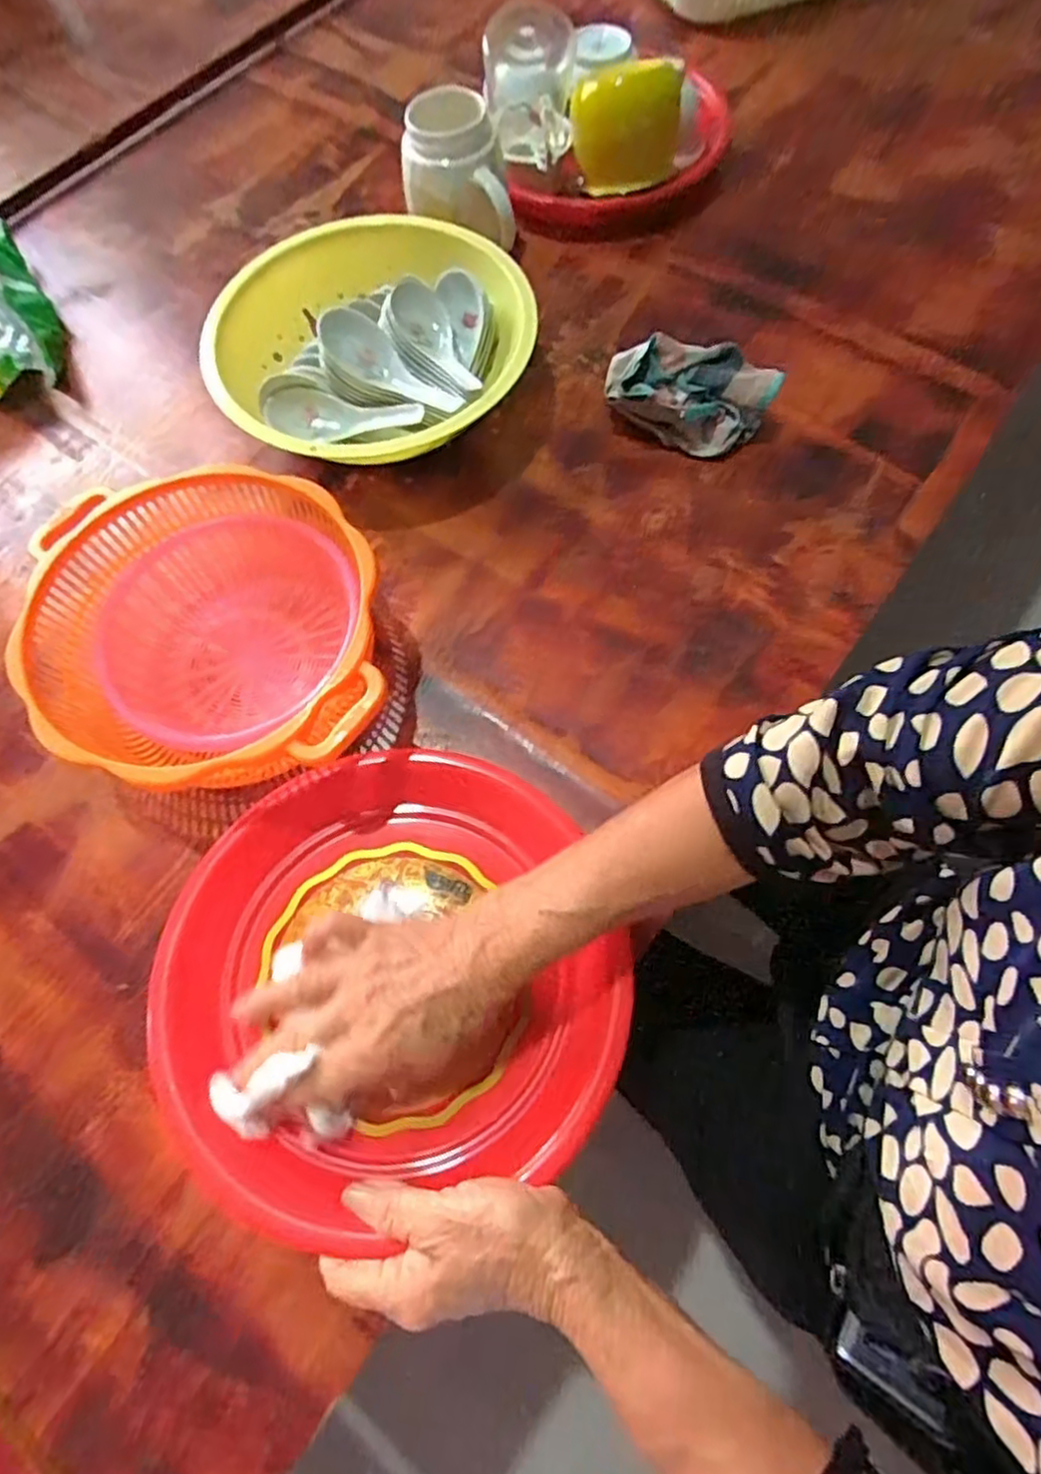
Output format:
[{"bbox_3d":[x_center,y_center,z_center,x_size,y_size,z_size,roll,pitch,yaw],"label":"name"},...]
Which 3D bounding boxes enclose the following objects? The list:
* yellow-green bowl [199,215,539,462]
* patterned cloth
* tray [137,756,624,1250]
[{"bbox_3d":[-0.116,-0.307,0.565,0.254,0.067,0.230,-19,69,-5],"label":"yellow-green bowl"},{"bbox_3d":[0.128,-0.261,0.538,0.129,0.050,0.062,13,70,7],"label":"patterned cloth"},{"bbox_3d":[-0.077,0.125,0.401,0.251,0.041,0.245,-1,68,2],"label":"tray"}]

